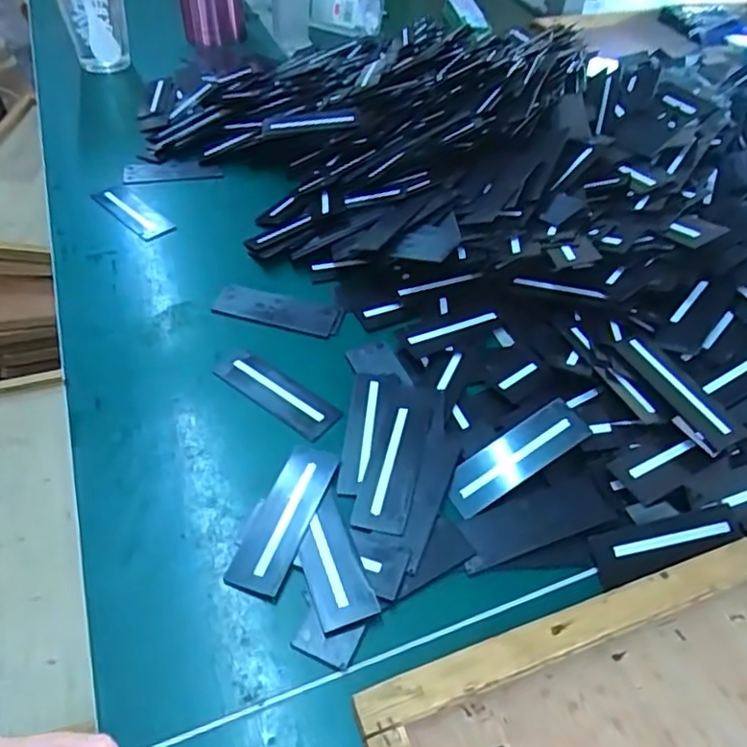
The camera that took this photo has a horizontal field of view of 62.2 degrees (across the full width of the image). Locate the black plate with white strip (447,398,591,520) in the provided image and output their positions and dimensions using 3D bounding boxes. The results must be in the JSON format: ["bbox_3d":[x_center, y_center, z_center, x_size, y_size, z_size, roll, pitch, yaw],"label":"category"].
[{"bbox_3d":[0.084,0.050,0.369,0.092,0.005,0.030,-33,56,-11],"label":"black plate with white strip"}]

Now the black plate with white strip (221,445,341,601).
[{"bbox_3d":[-0.050,0.079,0.350,0.033,0.004,0.093,17,49,11],"label":"black plate with white strip"}]

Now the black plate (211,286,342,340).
[{"bbox_3d":[-0.073,-0.047,0.466,0.092,0.006,0.034,13,49,8],"label":"black plate"}]

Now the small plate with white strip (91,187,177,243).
[{"bbox_3d":[-0.210,-0.140,0.544,0.091,0.009,0.031,35,55,25],"label":"small plate with white strip"}]

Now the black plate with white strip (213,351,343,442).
[{"bbox_3d":[-0.064,0.012,0.413,0.091,0.004,0.030,30,53,21],"label":"black plate with white strip"}]

